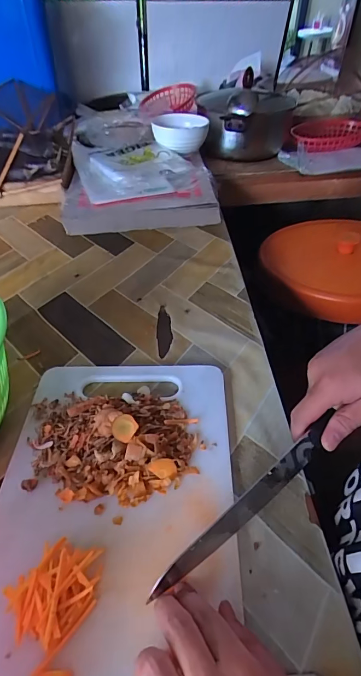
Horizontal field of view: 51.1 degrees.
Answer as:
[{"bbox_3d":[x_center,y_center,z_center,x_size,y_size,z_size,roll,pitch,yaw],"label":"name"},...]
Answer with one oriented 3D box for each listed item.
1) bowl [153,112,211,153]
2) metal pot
[{"bbox_3d":[-0.004,-0.468,0.857,0.116,0.057,0.116,-7,43,-6],"label":"bowl"},{"bbox_3d":[0.149,-0.516,0.895,0.203,0.137,0.203,-1,43,1],"label":"metal pot"}]

